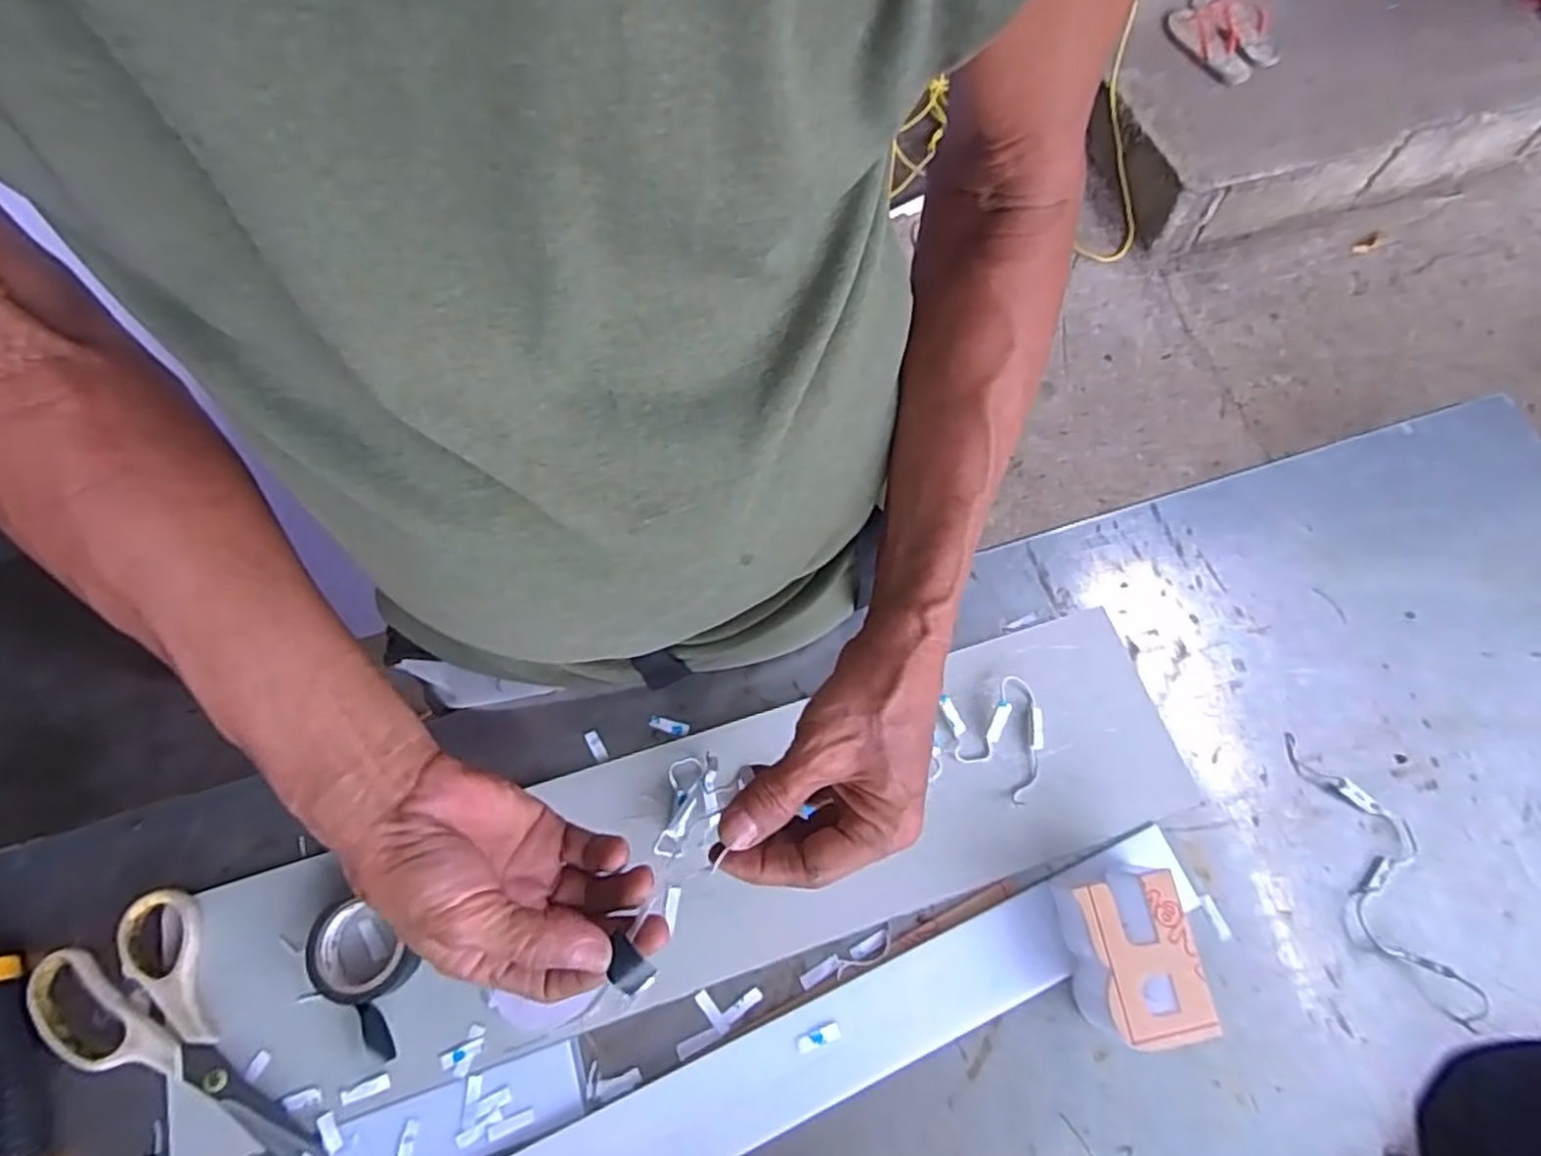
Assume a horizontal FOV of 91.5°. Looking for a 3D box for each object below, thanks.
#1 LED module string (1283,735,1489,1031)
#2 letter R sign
[{"bbox_3d":[0.375,0.177,0.456,0.053,0.011,0.171,-9,70,-5],"label":"LED module string"},{"bbox_3d":[0.200,0.212,0.419,0.057,0.048,0.086,-7,70,-4],"label":"letter R sign"}]

